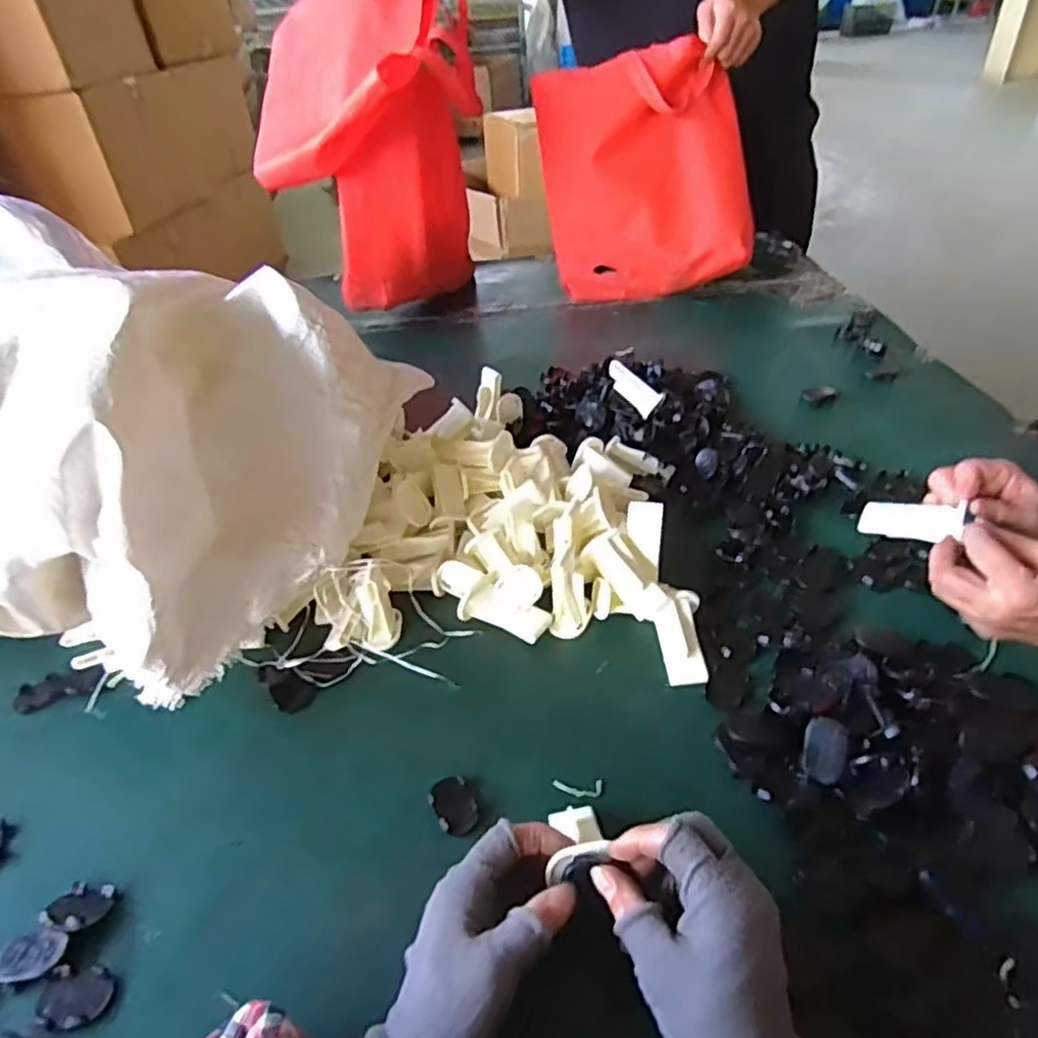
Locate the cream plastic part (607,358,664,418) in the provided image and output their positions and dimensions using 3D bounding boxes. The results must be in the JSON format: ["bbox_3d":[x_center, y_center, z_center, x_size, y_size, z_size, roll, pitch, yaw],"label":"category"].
[{"bbox_3d":[0.137,-0.155,0.809,0.028,0.025,0.079,-28,66,-27],"label":"cream plastic part"}]

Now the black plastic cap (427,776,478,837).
[{"bbox_3d":[-0.044,0.201,0.474,0.030,0.008,0.044,-23,43,-20],"label":"black plastic cap"}]

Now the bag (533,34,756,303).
[{"bbox_3d":[0.198,-0.522,1.058,0.311,0.324,0.105,4,41,11],"label":"bag"}]

